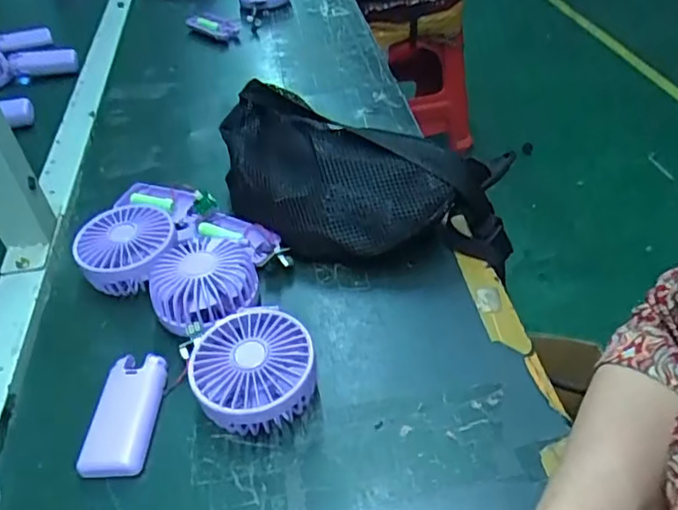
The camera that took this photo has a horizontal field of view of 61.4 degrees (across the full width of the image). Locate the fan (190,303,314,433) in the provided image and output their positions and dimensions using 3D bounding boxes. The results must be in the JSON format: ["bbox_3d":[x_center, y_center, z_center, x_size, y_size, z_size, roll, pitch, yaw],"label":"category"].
[{"bbox_3d":[-0.060,0.085,0.407,0.082,0.044,0.086,-3,43,3],"label":"fan"}]

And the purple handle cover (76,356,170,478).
[{"bbox_3d":[-0.151,0.111,0.407,0.041,0.016,0.090,-2,44,4],"label":"purple handle cover"}]

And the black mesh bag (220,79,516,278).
[{"bbox_3d":[0.009,-0.068,0.527,0.286,0.089,0.138,10,46,16],"label":"black mesh bag"}]

